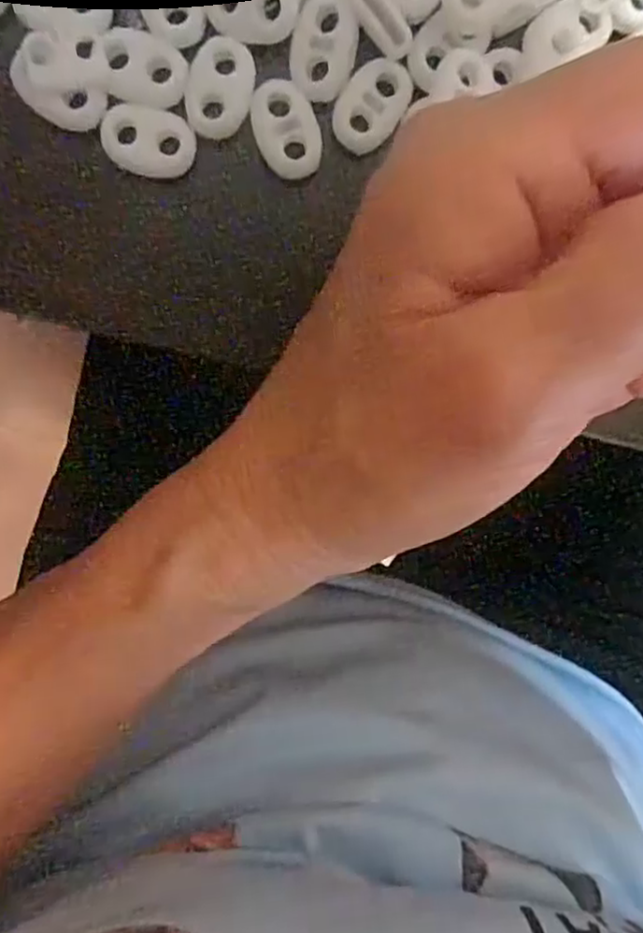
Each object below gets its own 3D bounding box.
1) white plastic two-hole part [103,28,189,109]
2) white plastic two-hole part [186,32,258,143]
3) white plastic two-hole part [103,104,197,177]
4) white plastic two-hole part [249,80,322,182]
[{"bbox_3d":[-0.041,-0.092,0.159,0.019,0.004,0.015,20,95,-5],"label":"white plastic two-hole part"},{"bbox_3d":[-0.024,-0.090,0.163,0.015,0.004,0.021,11,96,-5],"label":"white plastic two-hole part"},{"bbox_3d":[-0.042,-0.078,0.164,0.021,0.005,0.015,9,96,-4],"label":"white plastic two-hole part"},{"bbox_3d":[-0.008,-0.081,0.164,0.015,0.004,0.022,-23,97,-1],"label":"white plastic two-hole part"}]

